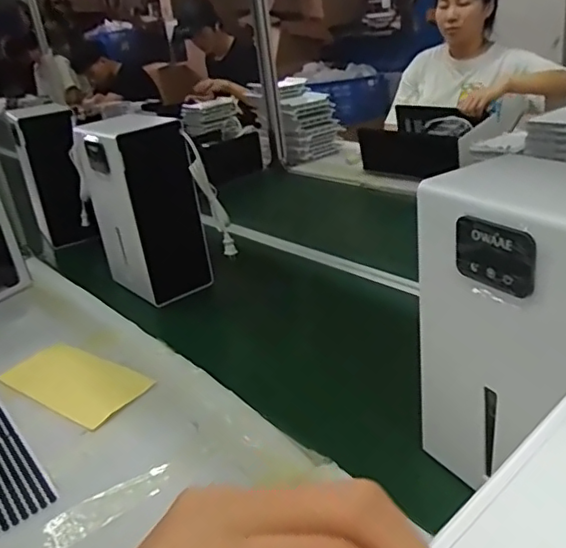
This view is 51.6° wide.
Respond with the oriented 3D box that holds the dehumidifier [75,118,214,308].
[{"bbox_3d":[-0.288,-0.146,1.201,0.153,0.344,0.223,-21,30,-28],"label":"dehumidifier"}]

